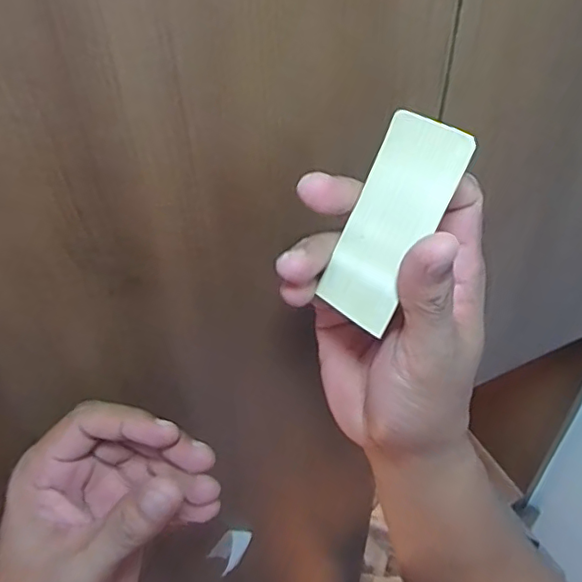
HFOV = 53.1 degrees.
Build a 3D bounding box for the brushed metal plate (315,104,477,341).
[{"bbox_3d":[0.041,-0.029,0.242,0.036,0.085,0.004,34,19,32],"label":"brushed metal plate"}]

